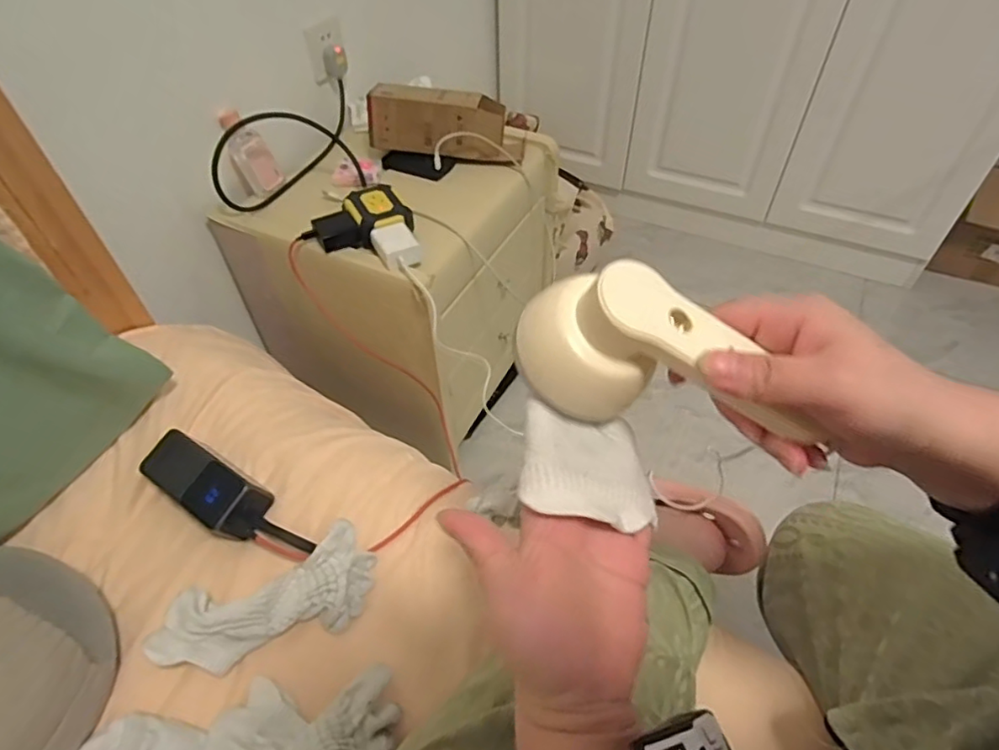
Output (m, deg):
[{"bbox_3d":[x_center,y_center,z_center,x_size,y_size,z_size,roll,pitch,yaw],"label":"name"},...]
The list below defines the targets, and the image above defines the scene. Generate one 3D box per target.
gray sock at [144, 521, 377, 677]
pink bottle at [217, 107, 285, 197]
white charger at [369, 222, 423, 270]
[{"bbox_3d":[-0.194,0.197,0.486,0.182,0.050,0.077,-27,53,-20],"label":"gray sock"},{"bbox_3d":[-0.397,-0.355,0.916,0.033,0.129,0.054,6,44,40],"label":"pink bottle"},{"bbox_3d":[-0.144,-0.178,0.805,0.052,0.035,0.069,-25,53,-19],"label":"white charger"}]

